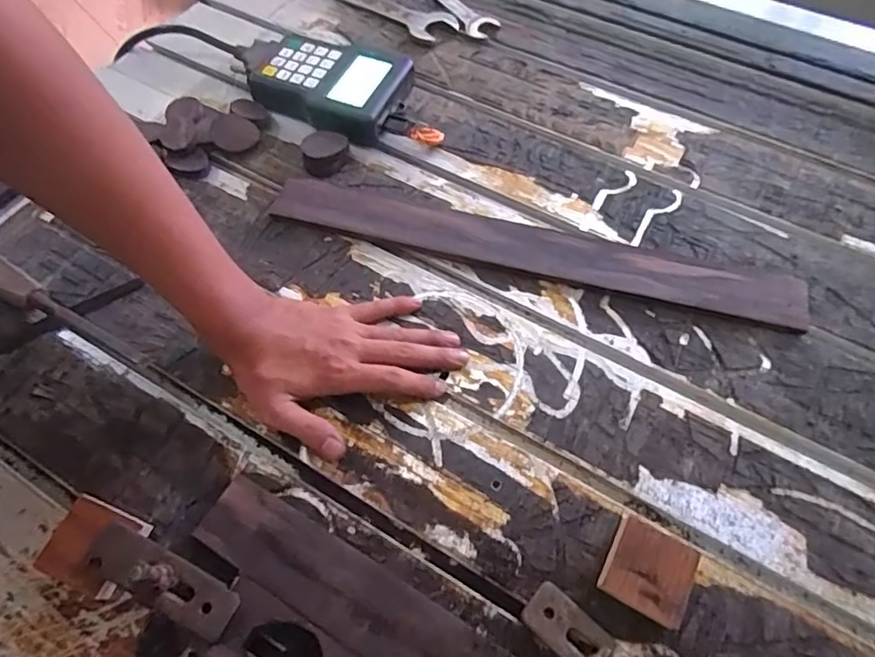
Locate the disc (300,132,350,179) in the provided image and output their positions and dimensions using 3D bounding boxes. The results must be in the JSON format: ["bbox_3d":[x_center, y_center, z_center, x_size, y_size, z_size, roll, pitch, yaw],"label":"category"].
[{"bbox_3d":[-0.106,-0.167,0.532,0.044,0.025,0.034,-16,62,-9],"label":"disc"}]

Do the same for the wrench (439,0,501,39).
[{"bbox_3d":[0.007,-0.407,0.679,0.032,0.010,0.183,-31,65,-17],"label":"wrench"}]

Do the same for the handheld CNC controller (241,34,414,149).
[{"bbox_3d":[-0.124,-0.255,0.574,0.180,0.036,0.107,19,62,10],"label":"handheld CNC controller"}]

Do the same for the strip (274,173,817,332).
[{"bbox_3d":[0.077,-0.071,0.485,0.453,0.016,0.050,14,61,7],"label":"strip"}]

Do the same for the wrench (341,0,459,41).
[{"bbox_3d":[-0.092,-0.402,0.673,0.247,0.010,0.052,32,65,16],"label":"wrench"}]

